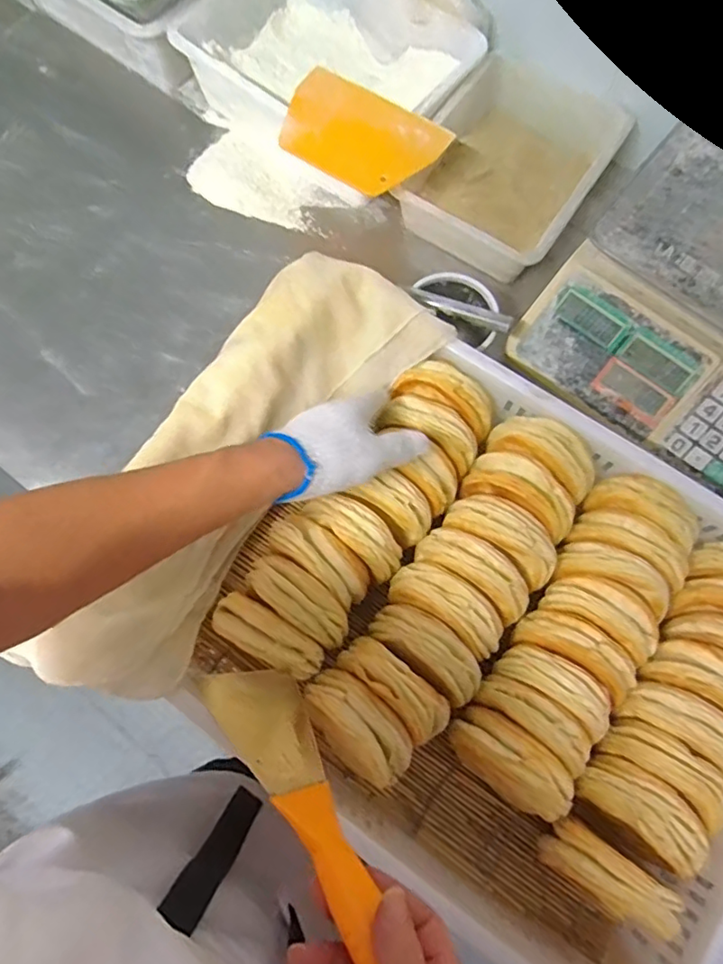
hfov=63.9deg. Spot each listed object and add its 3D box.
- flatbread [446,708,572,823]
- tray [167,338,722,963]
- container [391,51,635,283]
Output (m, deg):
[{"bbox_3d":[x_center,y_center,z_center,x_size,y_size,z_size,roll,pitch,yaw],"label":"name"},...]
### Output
[{"bbox_3d":[0.124,0.238,0.491,0.104,0.097,0.049,40,76,10],"label":"flatbread"},{"bbox_3d":[0.138,0.138,0.525,0.447,0.114,0.401,33,75,8],"label":"tray"},{"bbox_3d":[0.192,-0.401,0.721,0.201,0.062,0.289,33,75,8],"label":"container"}]

